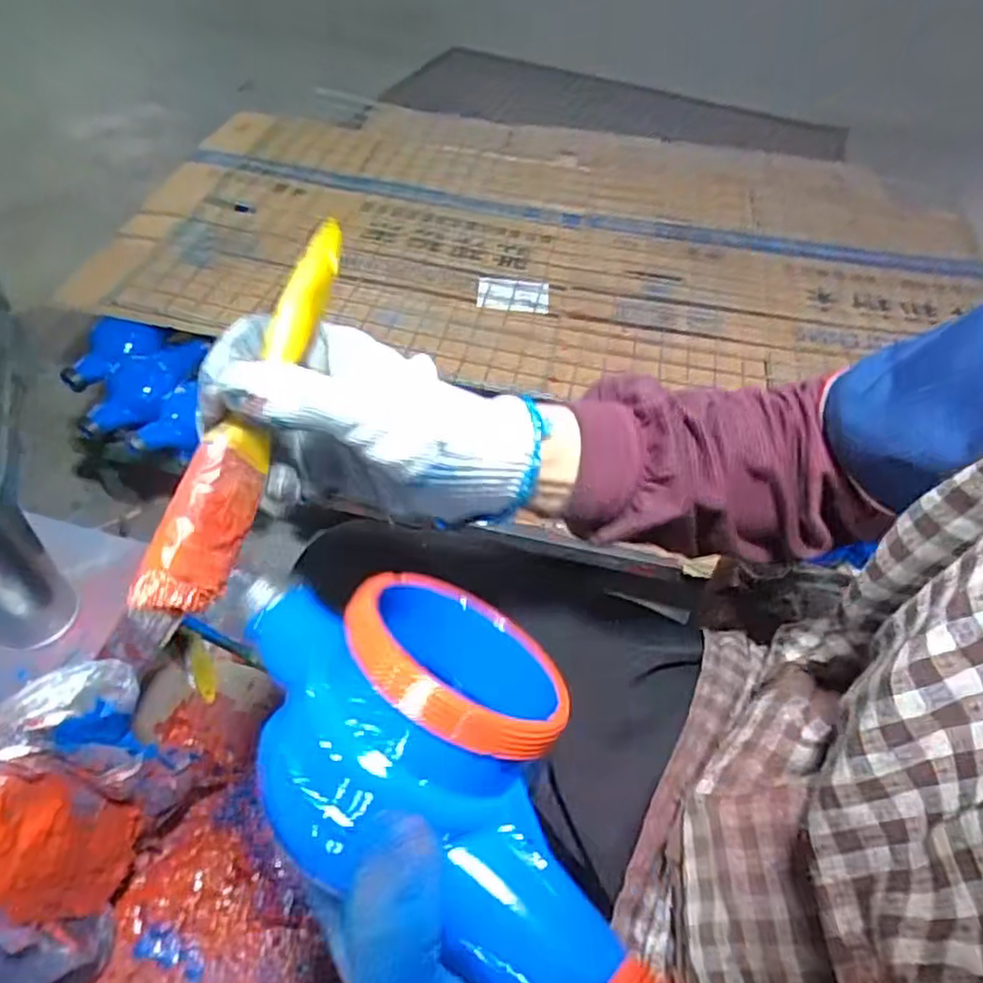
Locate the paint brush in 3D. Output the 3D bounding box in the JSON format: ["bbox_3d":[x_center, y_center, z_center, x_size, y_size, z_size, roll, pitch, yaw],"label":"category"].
[{"bbox_3d":[-0.095,-0.023,0.266,0.018,0.031,0.187,13,68,6],"label":"paint brush"}]

